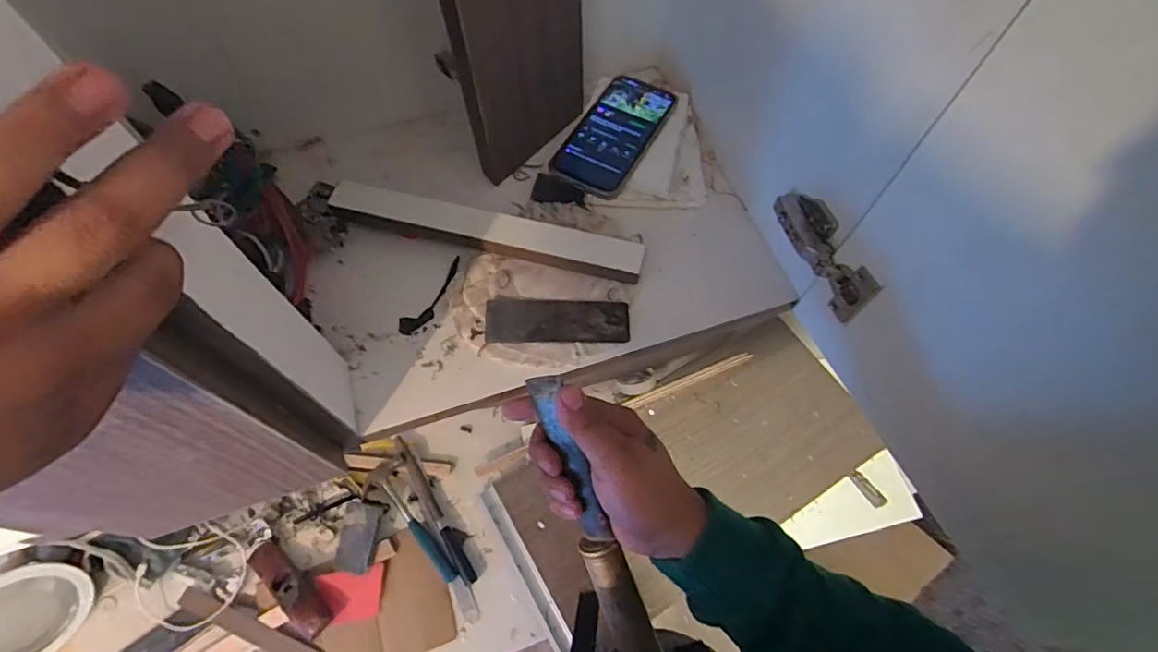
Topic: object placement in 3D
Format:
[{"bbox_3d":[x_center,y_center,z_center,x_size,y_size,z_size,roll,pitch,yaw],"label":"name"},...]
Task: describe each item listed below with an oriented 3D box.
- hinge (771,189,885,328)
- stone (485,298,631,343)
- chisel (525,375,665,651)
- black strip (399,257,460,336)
[{"bbox_3d":[0.206,-0.064,0.461,0.023,0.054,0.119,-16,64,-9],"label":"hinge"},{"bbox_3d":[-0.020,-0.005,0.501,0.133,0.010,0.039,1,62,-1],"label":"stone"},{"bbox_3d":[0.015,0.149,0.378,0.031,0.029,0.239,-21,96,-12],"label":"chisel"},{"bbox_3d":[-0.139,-0.028,0.517,0.023,0.009,0.090,34,67,15],"label":"black strip"}]

